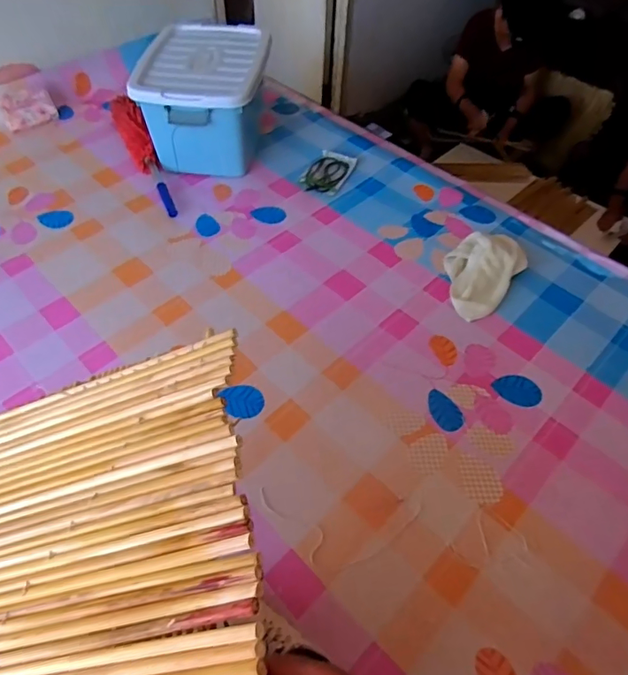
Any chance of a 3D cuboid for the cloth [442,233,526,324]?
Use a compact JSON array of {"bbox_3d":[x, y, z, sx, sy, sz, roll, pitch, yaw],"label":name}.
[{"bbox_3d":[0.369,-0.154,1.108,0.158,0.054,0.227,35,60,20],"label":"cloth"}]

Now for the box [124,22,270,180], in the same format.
[{"bbox_3d":[-0.278,-0.632,1.322,0.306,0.237,0.353,1,54,0],"label":"box"}]

